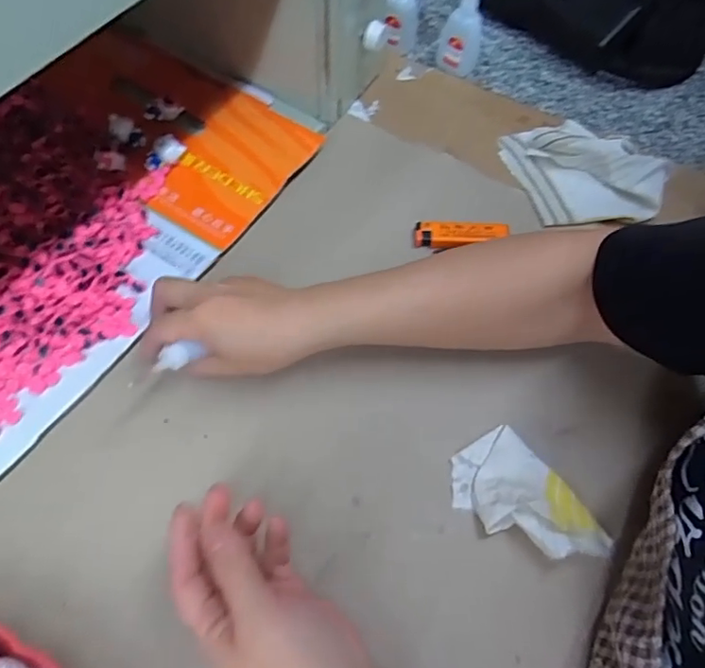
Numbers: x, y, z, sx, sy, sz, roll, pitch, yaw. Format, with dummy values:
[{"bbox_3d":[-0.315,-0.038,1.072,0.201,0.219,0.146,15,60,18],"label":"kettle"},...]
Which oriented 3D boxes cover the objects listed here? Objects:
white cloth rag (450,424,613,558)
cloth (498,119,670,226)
[{"bbox_3d":[0.117,0.112,0.380,0.064,0.032,0.104,-34,68,-20],"label":"white cloth rag"},{"bbox_3d":[0.216,-0.160,0.532,0.115,0.039,0.135,-15,63,-11],"label":"cloth"}]

